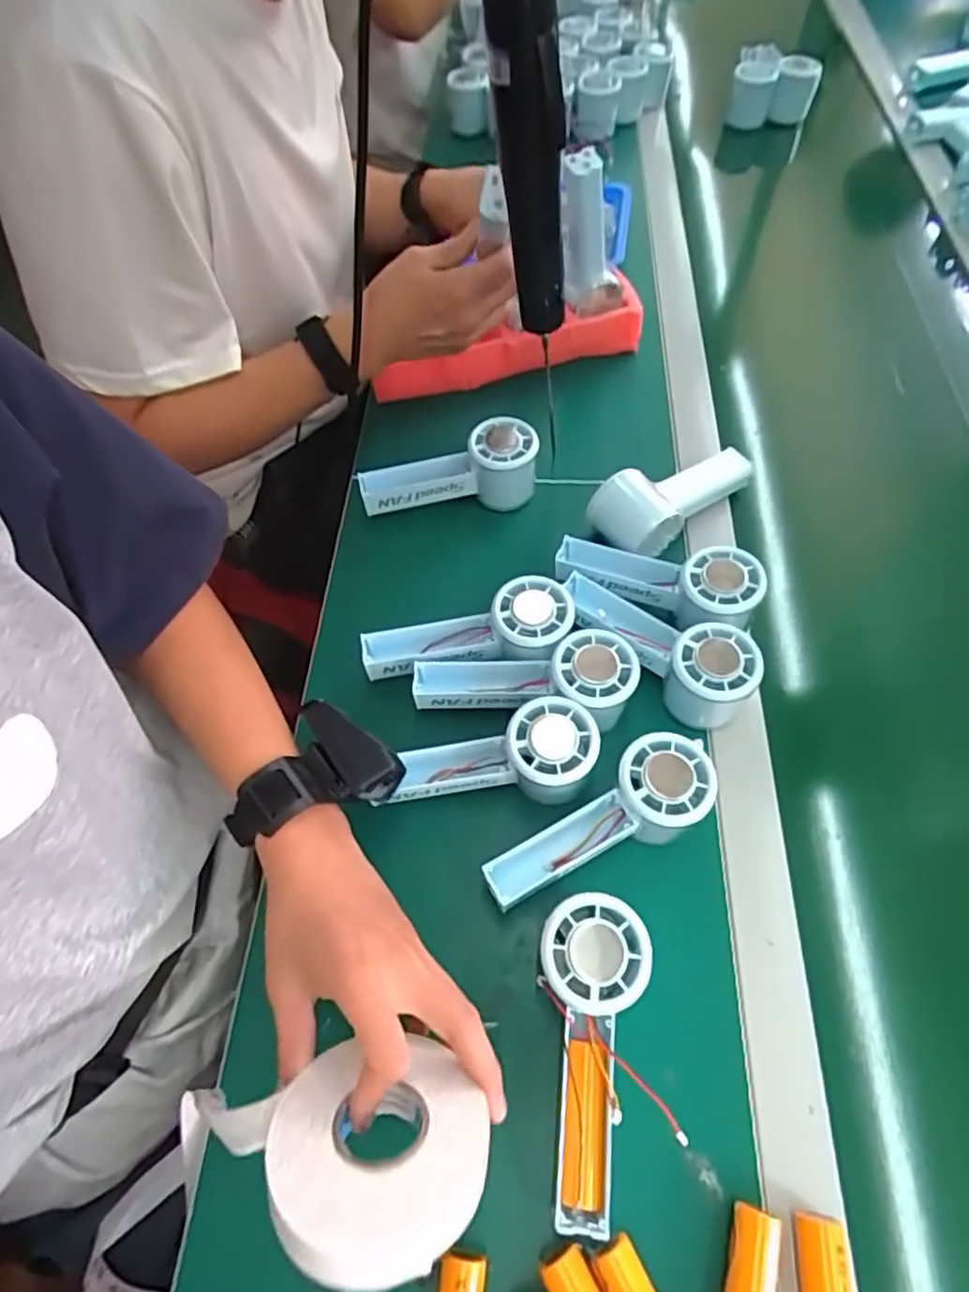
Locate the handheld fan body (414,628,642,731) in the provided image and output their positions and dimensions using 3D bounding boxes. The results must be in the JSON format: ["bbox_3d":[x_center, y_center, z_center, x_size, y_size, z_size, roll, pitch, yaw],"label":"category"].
[{"bbox_3d":[0.027,0.029,0.448,0.151,0.044,0.061,-6,61,-2],"label":"handheld fan body"}]

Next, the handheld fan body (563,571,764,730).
[{"bbox_3d":[0.117,-0.001,0.464,0.148,0.058,0.052,32,66,18],"label":"handheld fan body"}]

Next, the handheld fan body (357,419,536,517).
[{"bbox_3d":[-0.030,-0.144,0.564,0.149,0.074,0.054,-6,61,-2],"label":"handheld fan body"}]

